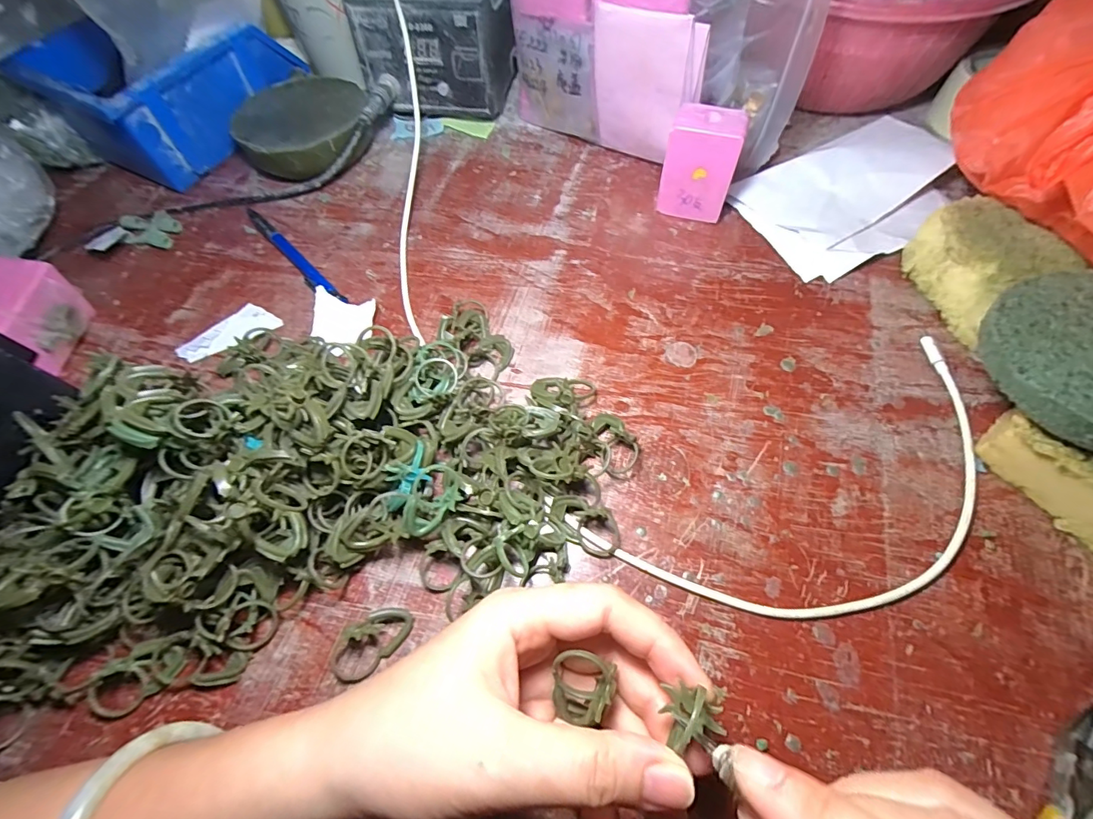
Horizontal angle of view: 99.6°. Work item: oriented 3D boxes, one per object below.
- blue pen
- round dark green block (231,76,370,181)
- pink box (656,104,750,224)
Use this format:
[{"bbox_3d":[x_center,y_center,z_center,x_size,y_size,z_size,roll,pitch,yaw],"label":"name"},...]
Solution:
[{"bbox_3d":[-0.192,-0.117,0.347,0.012,0.010,0.138,-40,67,-17],"label":"blue pen"},{"bbox_3d":[-0.206,-0.241,0.399,0.108,0.037,0.115,-17,62,-6],"label":"round dark green block"},{"bbox_3d":[0.112,-0.177,0.338,0.048,0.069,0.028,17,64,12],"label":"pink box"}]

